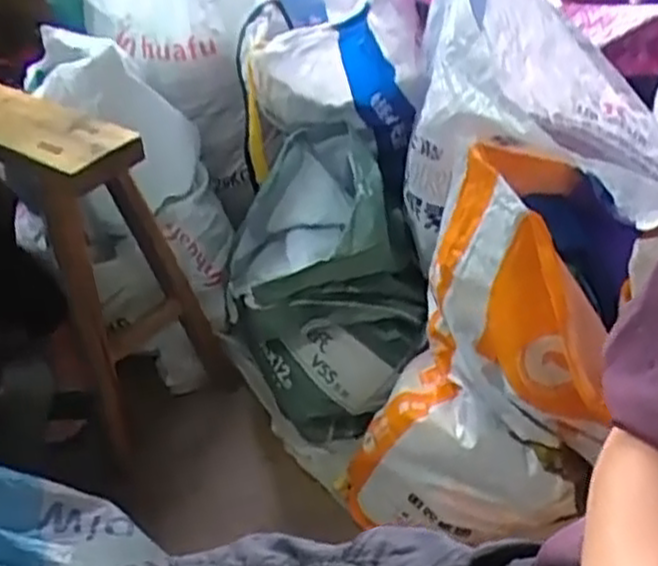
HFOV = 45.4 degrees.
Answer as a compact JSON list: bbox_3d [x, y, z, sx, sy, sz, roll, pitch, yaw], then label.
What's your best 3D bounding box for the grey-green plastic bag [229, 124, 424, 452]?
[{"bbox_3d":[-0.005,-0.005,1.510,0.342,0.443,0.381,-7,40,-4],"label":"grey-green plastic bag"}]

